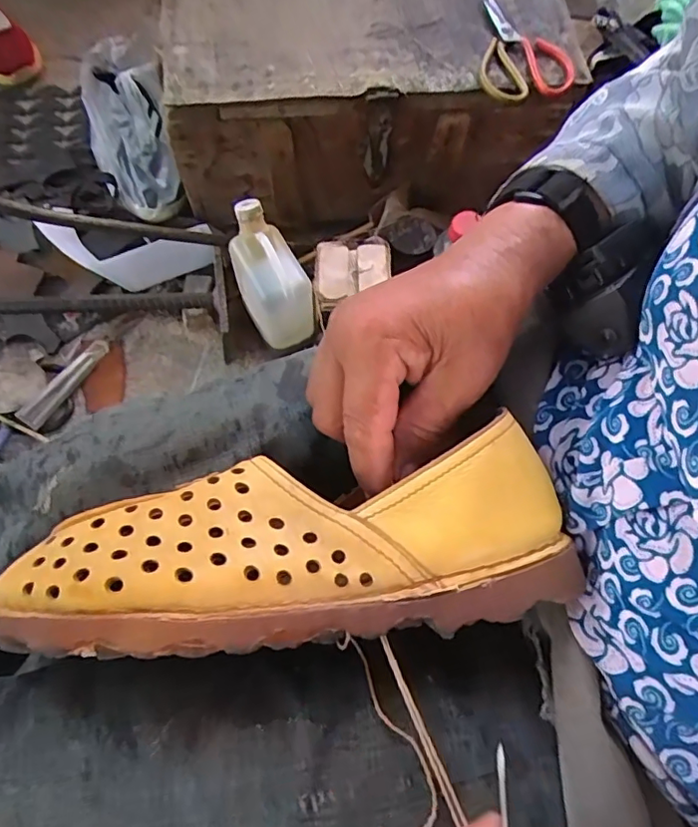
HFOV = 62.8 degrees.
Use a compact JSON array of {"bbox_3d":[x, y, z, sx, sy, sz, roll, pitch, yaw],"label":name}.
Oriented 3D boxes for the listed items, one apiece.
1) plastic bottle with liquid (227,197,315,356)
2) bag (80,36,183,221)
[{"bbox_3d":[-0.096,-0.167,0.691,0.074,0.139,0.124,-24,69,-12],"label":"plastic bottle with liquid"},{"bbox_3d":[-0.314,-0.403,0.826,0.120,0.157,0.223,-19,68,-10],"label":"bag"}]

